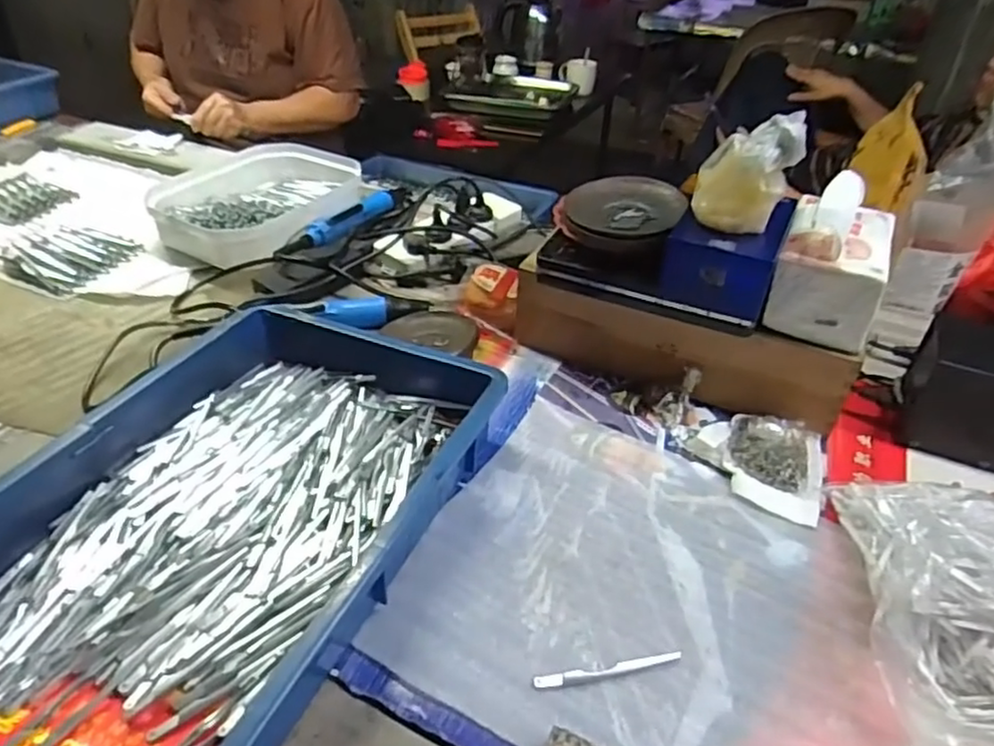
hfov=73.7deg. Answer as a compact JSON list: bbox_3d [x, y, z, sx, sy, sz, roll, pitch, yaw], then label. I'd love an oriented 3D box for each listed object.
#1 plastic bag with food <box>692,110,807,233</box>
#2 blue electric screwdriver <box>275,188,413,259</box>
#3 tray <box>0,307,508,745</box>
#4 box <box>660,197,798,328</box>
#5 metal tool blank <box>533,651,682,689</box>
[{"bbox_3d":[0.210,-0.166,0.559,0.077,0.092,0.041,12,40,13],"label":"plastic bag with food"},{"bbox_3d":[-0.196,-0.213,0.914,0.038,0.030,0.277,18,41,20],"label":"blue electric screwdriver"},{"bbox_3d":[-0.201,0.102,0.504,0.286,0.076,0.439,16,40,17],"label":"tray"},{"bbox_3d":[0.214,-0.110,0.620,0.094,0.076,0.126,17,41,19],"label":"box"},{"bbox_3d":[0.076,0.202,0.452,0.103,0.005,0.010,-6,39,-10],"label":"metal tool blank"}]

